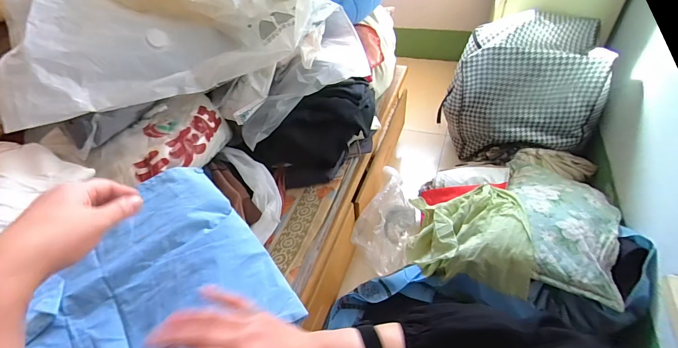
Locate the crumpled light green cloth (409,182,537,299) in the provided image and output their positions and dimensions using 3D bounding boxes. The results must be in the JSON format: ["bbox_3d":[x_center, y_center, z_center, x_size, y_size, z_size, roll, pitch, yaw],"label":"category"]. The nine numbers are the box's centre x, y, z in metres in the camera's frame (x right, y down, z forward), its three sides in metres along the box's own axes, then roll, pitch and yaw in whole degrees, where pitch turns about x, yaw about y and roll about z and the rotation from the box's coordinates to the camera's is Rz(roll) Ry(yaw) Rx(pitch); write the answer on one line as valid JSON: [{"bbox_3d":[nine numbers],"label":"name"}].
[{"bbox_3d":[0.411,0.197,1.115,0.327,0.230,0.412,3,45,10],"label":"crumpled light green cloth"}]

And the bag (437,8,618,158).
[{"bbox_3d":[0.763,-0.364,1.412,0.583,0.482,0.363,10,47,16],"label":"bag"}]

